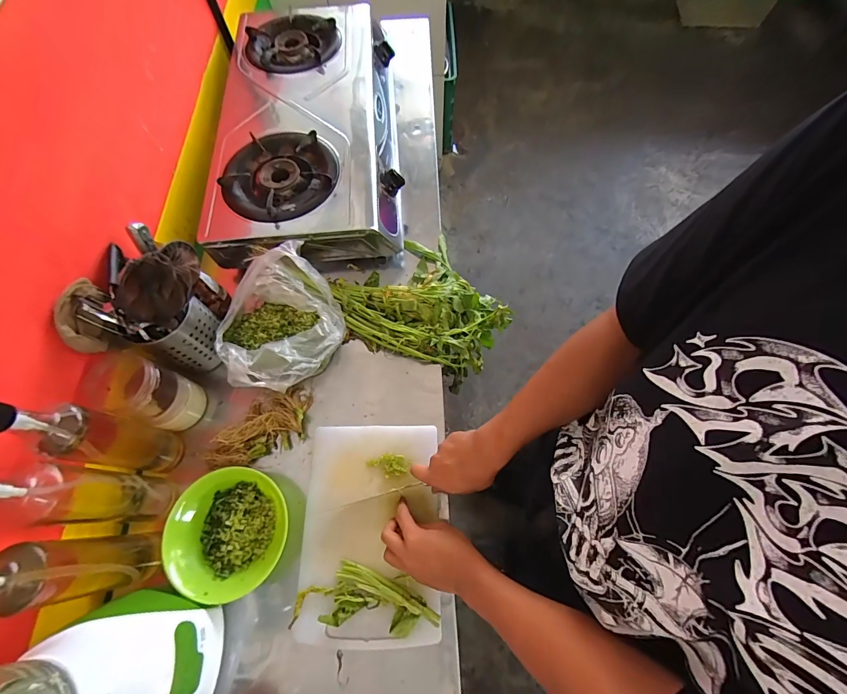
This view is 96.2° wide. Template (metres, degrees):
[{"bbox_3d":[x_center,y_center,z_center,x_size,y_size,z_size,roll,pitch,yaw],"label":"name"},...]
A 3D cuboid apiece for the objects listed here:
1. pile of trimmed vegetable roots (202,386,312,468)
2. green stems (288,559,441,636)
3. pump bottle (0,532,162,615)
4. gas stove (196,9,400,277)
[{"bbox_3d":[-0.276,0.131,0.634,0.182,0.044,0.099,-25,68,-9],"label":"pile of trimmed vegetable roots"},{"bbox_3d":[-0.081,0.359,0.543,0.202,0.020,0.081,5,67,4],"label":"green stems"},{"bbox_3d":[-0.422,0.254,0.431,0.059,0.315,0.062,16,68,8],"label":"pump bottle"},{"bbox_3d":[-0.247,-0.458,0.804,0.362,0.134,0.615,-5,67,0],"label":"gas stove"}]

